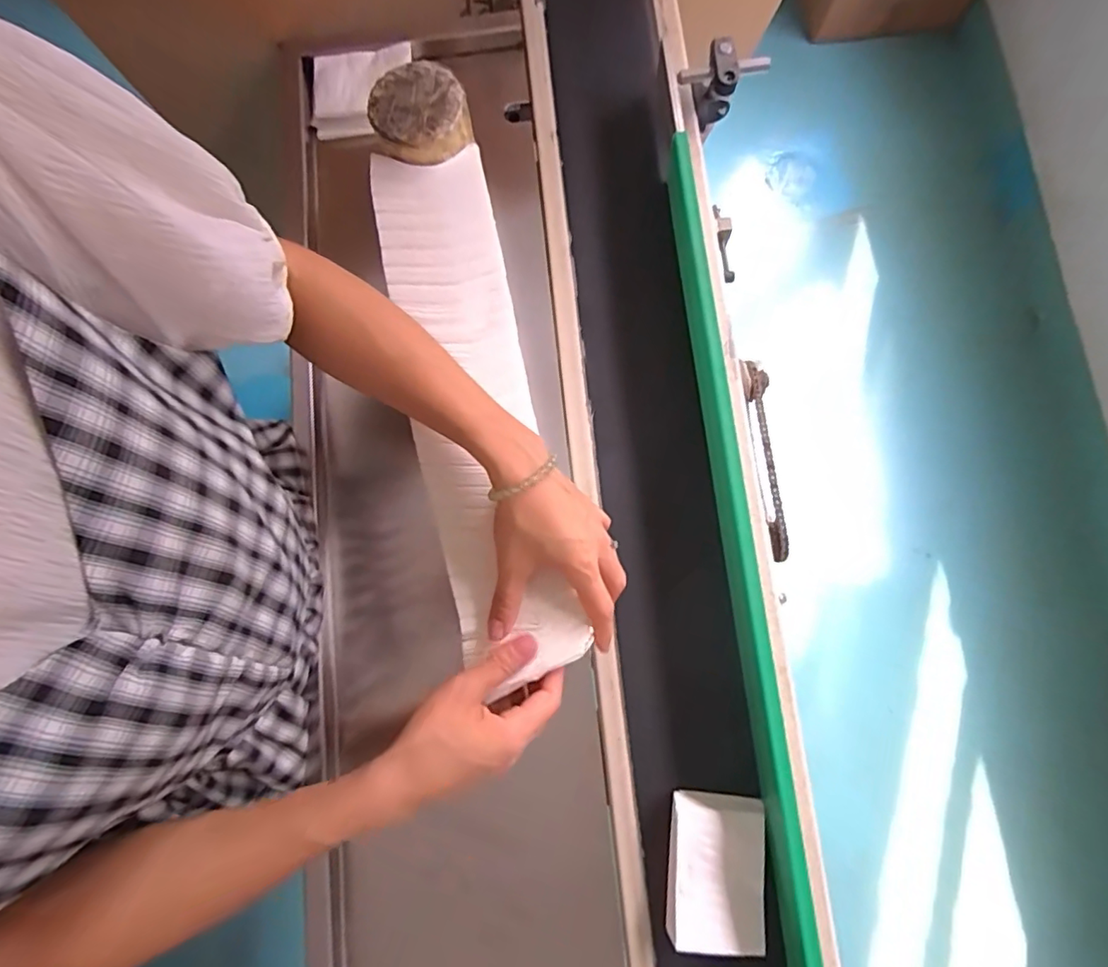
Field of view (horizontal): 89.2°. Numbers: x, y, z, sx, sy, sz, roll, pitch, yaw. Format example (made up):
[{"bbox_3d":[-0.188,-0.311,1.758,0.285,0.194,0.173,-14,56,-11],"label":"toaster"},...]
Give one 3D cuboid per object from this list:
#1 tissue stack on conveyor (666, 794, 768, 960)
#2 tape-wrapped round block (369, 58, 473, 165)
[{"bbox_3d":[0.127,0.304,0.439,0.072,0.022,0.106,5,80,0],"label":"tissue stack on conveyor"},{"bbox_3d":[-0.116,-0.316,0.482,0.081,0.029,0.076,0,80,-1],"label":"tape-wrapped round block"}]

